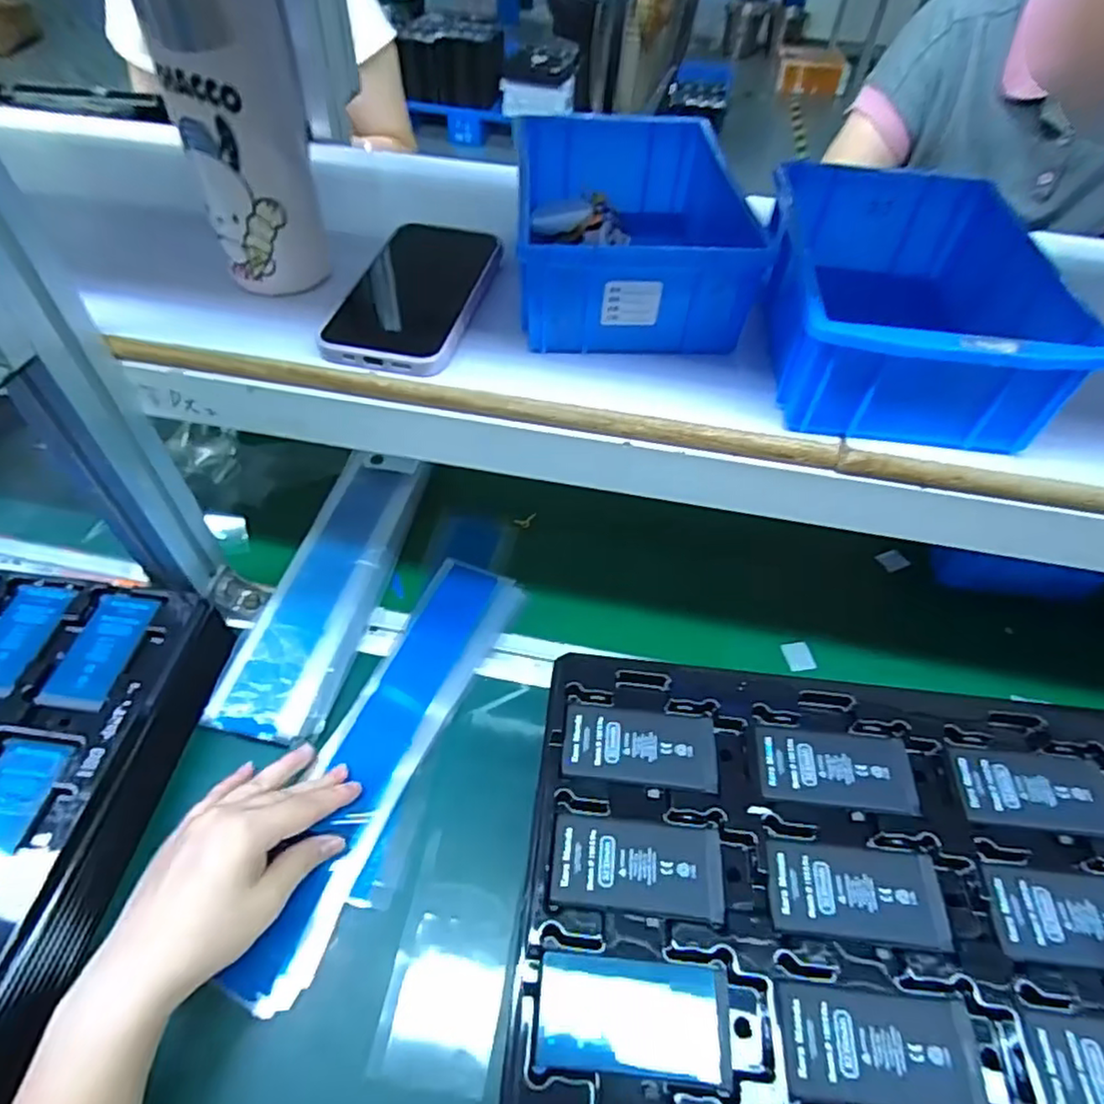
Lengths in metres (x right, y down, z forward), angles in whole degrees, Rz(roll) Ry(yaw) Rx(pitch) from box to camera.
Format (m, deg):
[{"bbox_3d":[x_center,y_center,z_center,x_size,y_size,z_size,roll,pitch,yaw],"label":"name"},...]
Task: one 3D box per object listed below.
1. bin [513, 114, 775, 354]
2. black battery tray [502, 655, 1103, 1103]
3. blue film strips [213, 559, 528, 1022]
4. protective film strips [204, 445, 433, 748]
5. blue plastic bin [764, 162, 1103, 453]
[{"bbox_3d":[0.046,-0.205,0.411,0.126,0.058,0.193,1,50,-2],"label":"bin"},{"bbox_3d":[0.153,0.168,0.321,0.324,0.025,0.225,3,52,6],"label":"black battery tray"},{"bbox_3d":[-0.116,0.137,0.462,0.078,0.012,0.321,14,53,14],"label":"blue film strips"},{"bbox_3d":[-0.176,0.023,0.525,0.074,0.019,0.267,16,52,-2],"label":"protective film strips"},{"bbox_3d":[0.194,-0.138,0.373,0.130,0.081,0.207,10,51,5],"label":"blue plastic bin"}]

